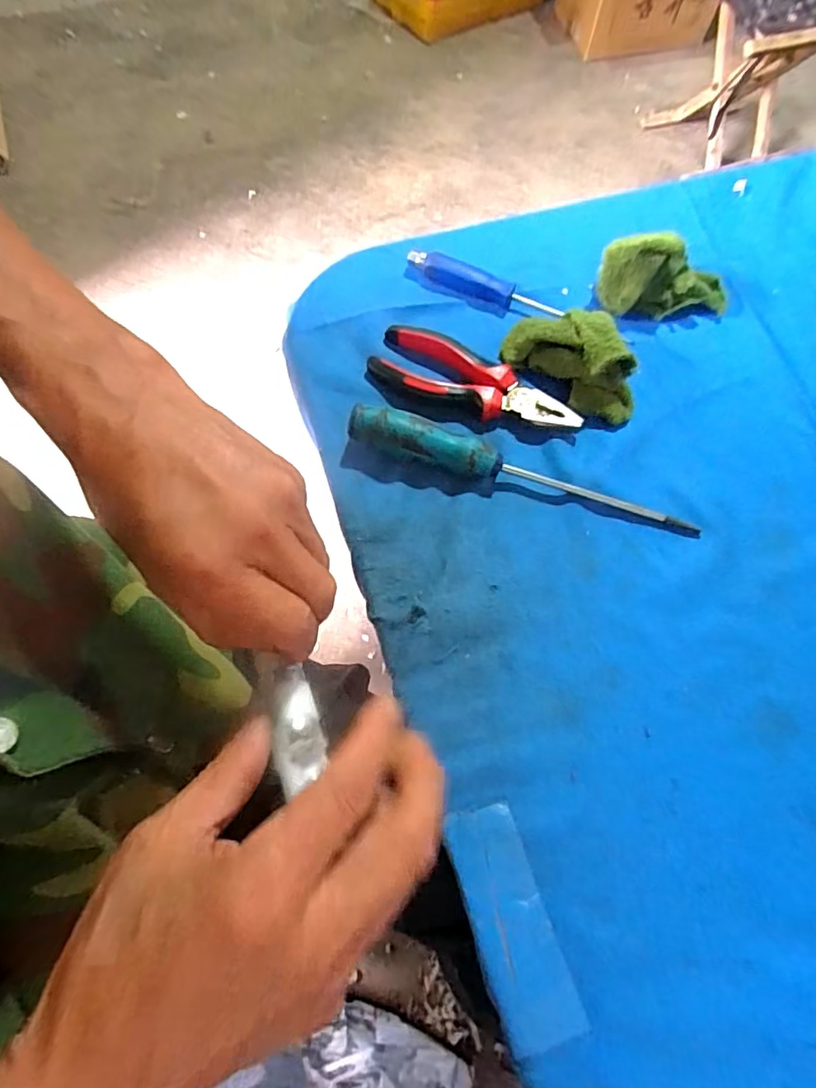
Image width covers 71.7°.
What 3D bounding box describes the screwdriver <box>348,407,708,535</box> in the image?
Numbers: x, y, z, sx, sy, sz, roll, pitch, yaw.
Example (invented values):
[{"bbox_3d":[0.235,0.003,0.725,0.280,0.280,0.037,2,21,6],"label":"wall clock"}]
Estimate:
[{"bbox_3d":[0.078,-0.047,0.388,0.243,0.032,0.023,17,69,5],"label":"screwdriver"}]

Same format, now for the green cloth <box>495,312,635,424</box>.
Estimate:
[{"bbox_3d":[0.127,-0.141,0.419,0.107,0.045,0.062,30,70,10],"label":"green cloth"}]

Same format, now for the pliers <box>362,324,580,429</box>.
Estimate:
[{"bbox_3d":[0.047,-0.114,0.419,0.155,0.018,0.056,24,70,7],"label":"pliers"}]

